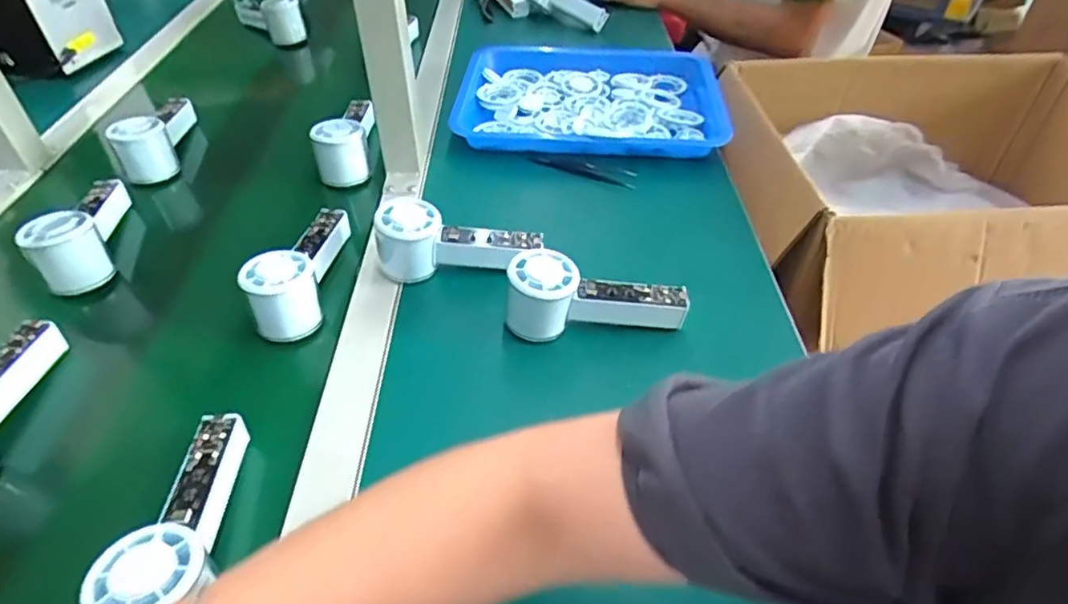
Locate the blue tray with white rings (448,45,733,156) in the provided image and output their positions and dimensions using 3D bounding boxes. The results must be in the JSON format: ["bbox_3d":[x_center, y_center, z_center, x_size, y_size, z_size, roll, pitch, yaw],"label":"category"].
[{"bbox_3d":[0.073,-0.262,0.796,0.333,0.041,0.259,6,44,5],"label":"blue tray with white rings"}]

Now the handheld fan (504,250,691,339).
[{"bbox_3d":[0.050,0.003,0.522,0.149,0.064,0.048,9,43,-10],"label":"handheld fan"}]

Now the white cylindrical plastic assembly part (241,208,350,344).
[{"bbox_3d":[-0.208,-0.039,0.551,0.052,0.059,0.146,0,44,-2],"label":"white cylindrical plastic assembly part"}]

